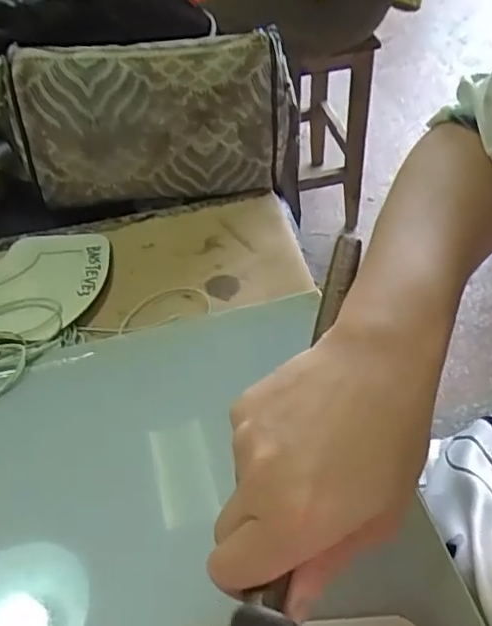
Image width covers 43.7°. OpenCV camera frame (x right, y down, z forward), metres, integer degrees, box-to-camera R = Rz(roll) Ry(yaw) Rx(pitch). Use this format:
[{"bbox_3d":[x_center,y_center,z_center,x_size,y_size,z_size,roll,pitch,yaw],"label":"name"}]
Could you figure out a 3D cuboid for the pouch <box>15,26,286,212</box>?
[{"bbox_3d":[-0.078,-0.169,0.542,0.234,0.112,0.074,-8,49,-4],"label":"pouch"}]

